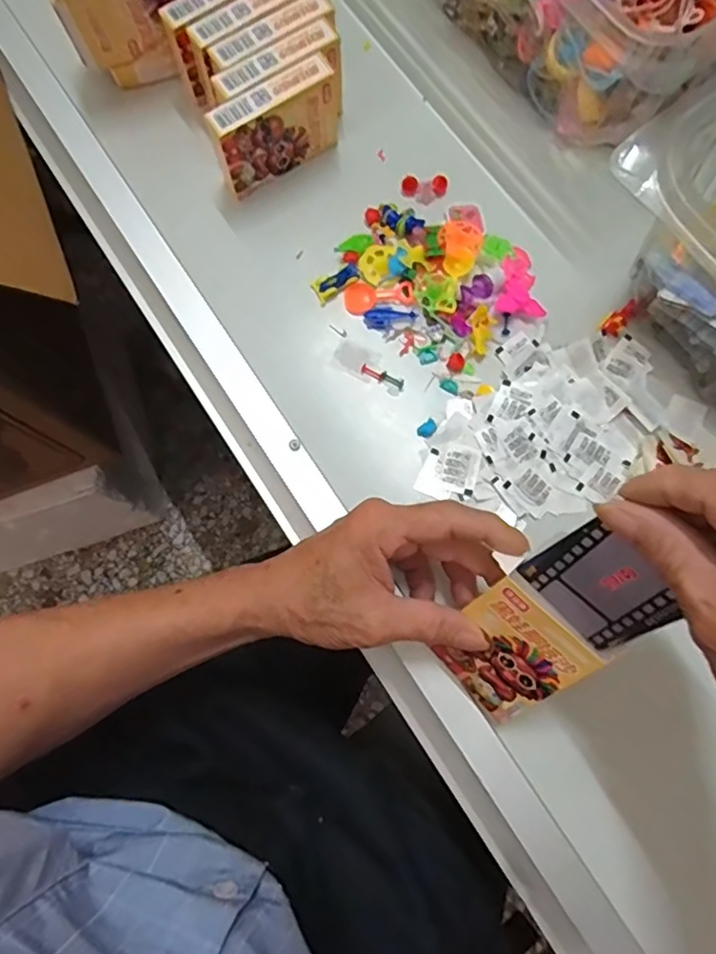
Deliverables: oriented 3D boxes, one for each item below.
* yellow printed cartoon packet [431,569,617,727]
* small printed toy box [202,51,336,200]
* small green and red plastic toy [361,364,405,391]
[{"bbox_3d":[0.083,0.099,0.338,0.063,0.093,0.006,42,43,9],"label":"yellow printed cartoon packet"},{"bbox_3d":[-0.056,-0.243,0.425,0.090,0.065,0.020,-32,79,-6],"label":"small printed toy box"},{"bbox_3d":[0.017,-0.069,0.418,0.031,0.005,0.008,27,79,7],"label":"small green and red plastic toy"}]

